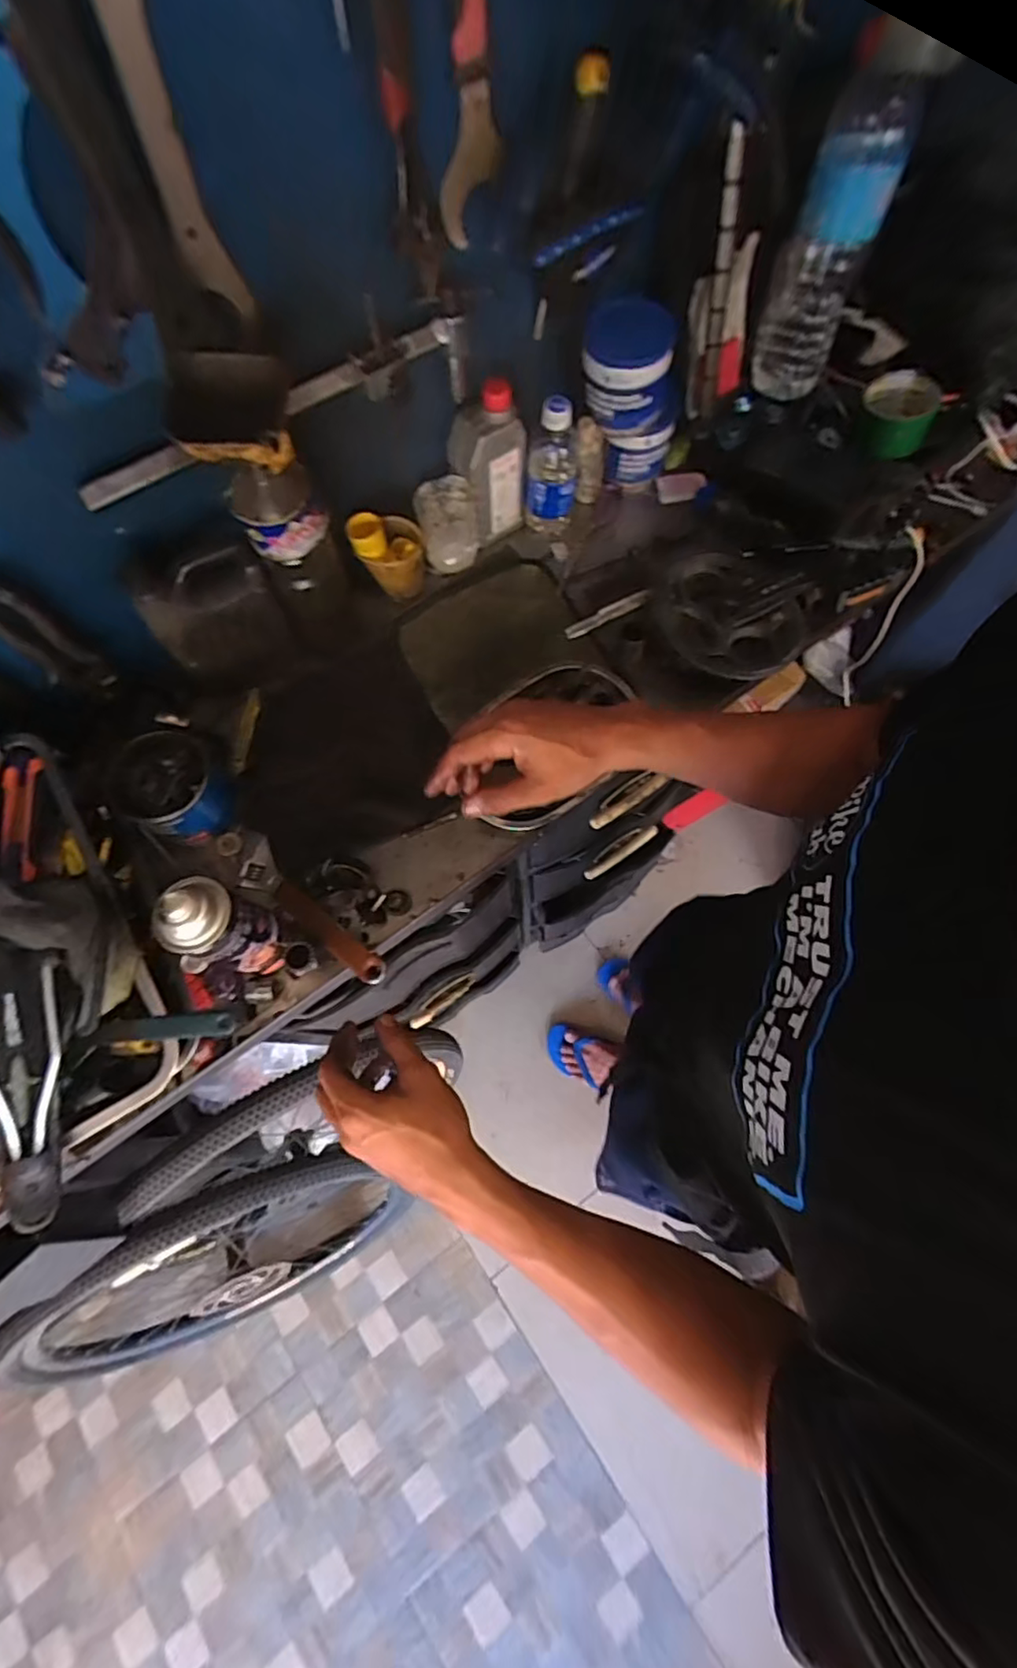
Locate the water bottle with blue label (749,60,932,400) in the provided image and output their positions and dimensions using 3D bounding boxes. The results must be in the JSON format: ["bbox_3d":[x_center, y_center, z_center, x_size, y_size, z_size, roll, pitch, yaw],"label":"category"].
[{"bbox_3d":[0.358,-0.653,0.701,0.096,0.266,0.101,21,72,8],"label":"water bottle with blue label"}]

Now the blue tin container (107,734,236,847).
[{"bbox_3d":[-0.346,-0.050,0.649,0.096,0.083,0.098,-1,70,2],"label":"blue tin container"}]

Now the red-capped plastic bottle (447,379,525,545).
[{"bbox_3d":[-0.023,-0.442,0.745,0.076,0.178,0.053,-34,72,-9],"label":"red-capped plastic bottle"}]

